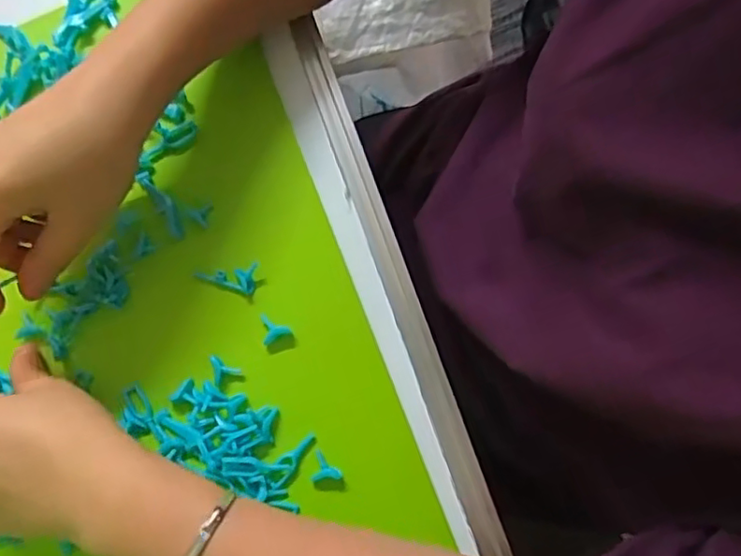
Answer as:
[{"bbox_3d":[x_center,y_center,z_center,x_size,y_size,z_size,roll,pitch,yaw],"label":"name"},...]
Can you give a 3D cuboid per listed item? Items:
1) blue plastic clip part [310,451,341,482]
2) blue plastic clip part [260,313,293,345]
[{"bbox_3d":[-0.025,0.112,0.356,0.017,0.004,0.017,10,84,7],"label":"blue plastic clip part"},{"bbox_3d":[-0.058,0.029,0.369,0.017,0.008,0.020,-13,82,4],"label":"blue plastic clip part"}]

